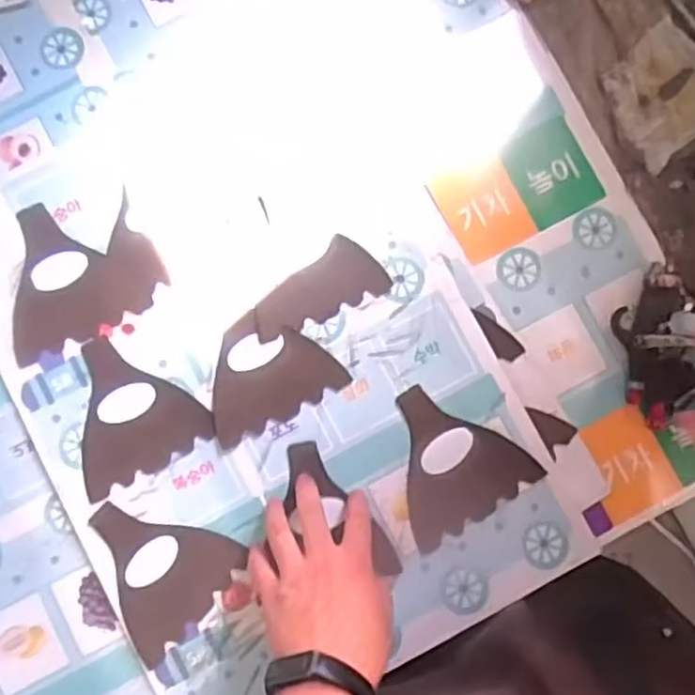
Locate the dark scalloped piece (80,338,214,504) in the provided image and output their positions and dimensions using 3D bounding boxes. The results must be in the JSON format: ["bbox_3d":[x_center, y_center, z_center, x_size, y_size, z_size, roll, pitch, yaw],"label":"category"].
[{"bbox_3d":[-0.186,0.048,0.590,0.115,0.004,0.118,-27,86,-4],"label":"dark scalloped piece"}]

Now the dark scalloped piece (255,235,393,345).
[{"bbox_3d":[-0.027,-0.052,0.601,0.118,0.004,0.059,-24,82,-6],"label":"dark scalloped piece"}]

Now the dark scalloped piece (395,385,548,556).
[{"bbox_3d":[0.083,0.090,0.590,0.114,0.005,0.119,-31,86,-5],"label":"dark scalloped piece"}]

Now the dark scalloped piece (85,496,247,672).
[{"bbox_3d":[-0.161,0.179,0.583,0.119,0.006,0.118,44,86,1],"label":"dark scalloped piece"}]

